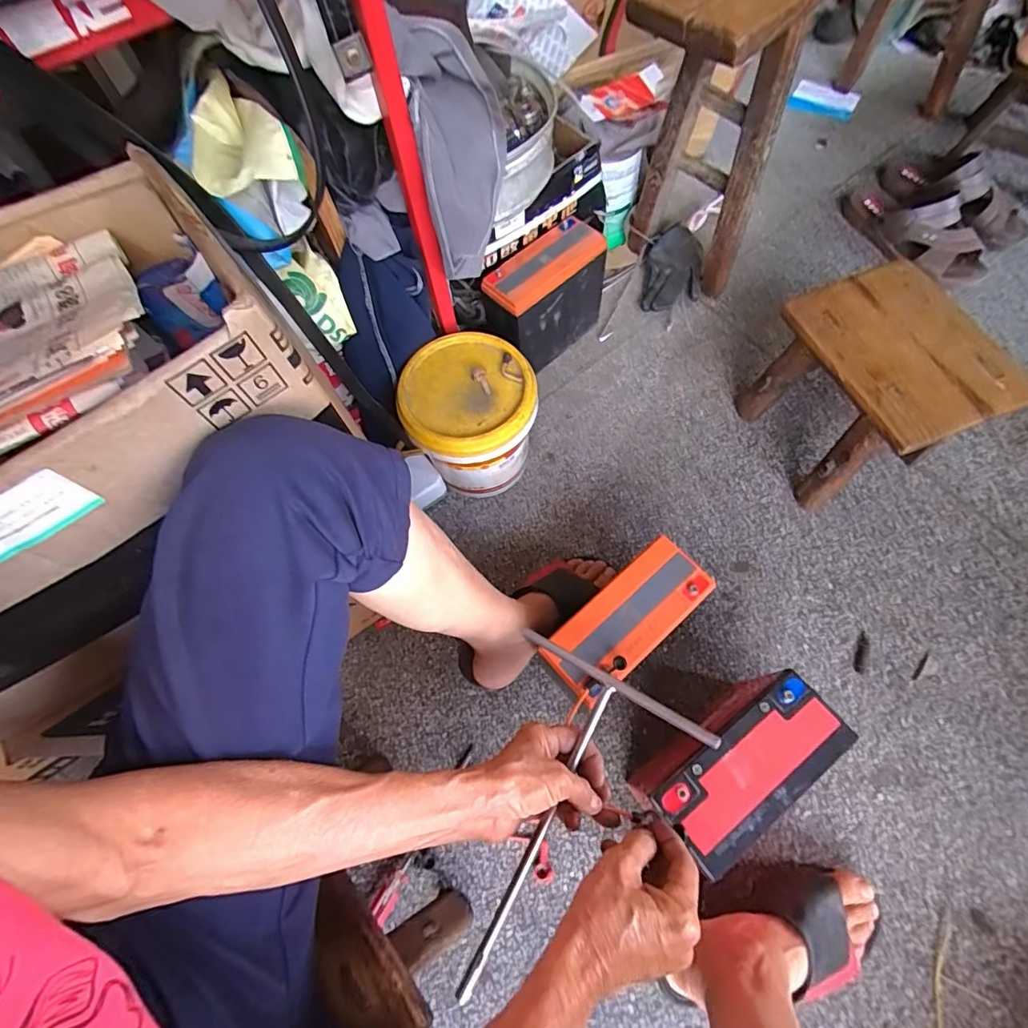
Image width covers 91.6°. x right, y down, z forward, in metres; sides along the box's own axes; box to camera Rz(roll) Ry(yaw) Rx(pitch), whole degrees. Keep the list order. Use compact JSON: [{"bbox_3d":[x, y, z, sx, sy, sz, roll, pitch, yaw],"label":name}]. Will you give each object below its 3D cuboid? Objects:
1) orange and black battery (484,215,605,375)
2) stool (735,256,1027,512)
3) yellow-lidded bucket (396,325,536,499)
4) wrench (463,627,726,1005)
[{"bbox_3d":[0.045,-0.323,0.771,0.086,0.166,0.188,42,73,19],"label":"orange and black battery"},{"bbox_3d":[0.457,-0.155,0.661,0.192,0.194,0.229,-21,66,-4],"label":"stool"},{"bbox_3d":[-0.057,-0.120,0.689,0.161,0.168,0.167,-2,66,4],"label":"yellow-lidded bucket"},{"bbox_3d":[0.025,0.272,0.425,0.177,0.012,0.285,24,86,29],"label":"wrench"}]

